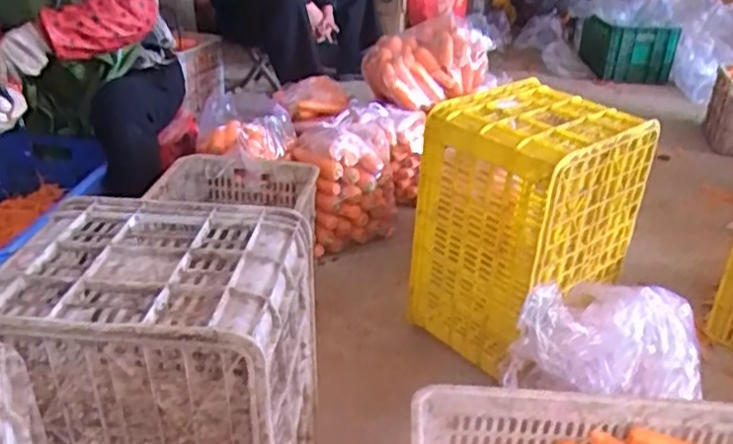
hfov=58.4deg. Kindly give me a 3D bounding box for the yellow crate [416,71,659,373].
[{"bbox_3d":[0.332,0.016,1.361,0.371,0.501,0.309,-19,35,-33],"label":"yellow crate"}]

